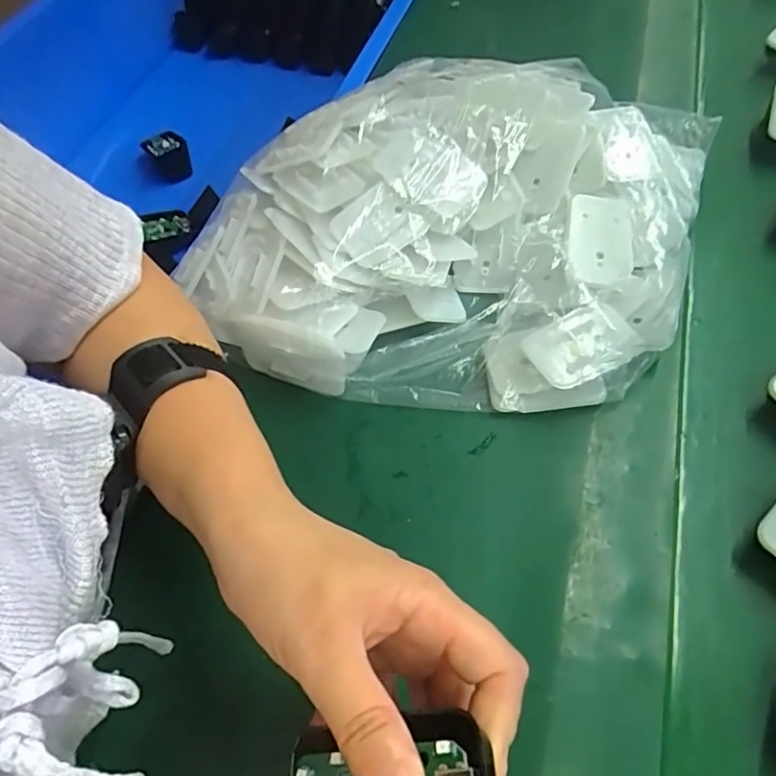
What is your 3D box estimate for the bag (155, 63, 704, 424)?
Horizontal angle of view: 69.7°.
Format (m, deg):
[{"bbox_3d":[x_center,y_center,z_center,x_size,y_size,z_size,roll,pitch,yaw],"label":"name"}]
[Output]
[{"bbox_3d":[0.037,-0.113,0.372,0.309,0.083,0.254,15,60,10],"label":"bag"}]

